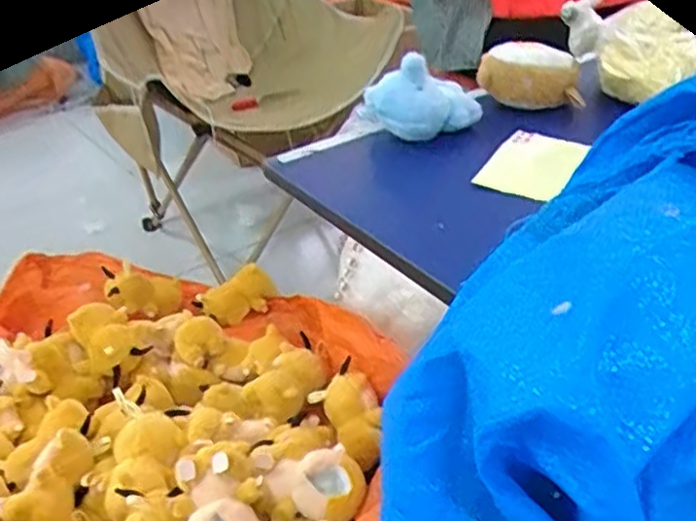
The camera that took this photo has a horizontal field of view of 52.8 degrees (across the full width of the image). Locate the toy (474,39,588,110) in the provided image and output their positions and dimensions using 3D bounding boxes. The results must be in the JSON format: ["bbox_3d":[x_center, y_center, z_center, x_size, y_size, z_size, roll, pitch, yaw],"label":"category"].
[{"bbox_3d":[0.198,-0.205,0.766,0.112,0.051,0.083,4,33,12],"label":"toy"}]

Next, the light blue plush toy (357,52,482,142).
[{"bbox_3d":[0.075,-0.168,0.714,0.110,0.071,0.067,-19,35,-21],"label":"light blue plush toy"}]

